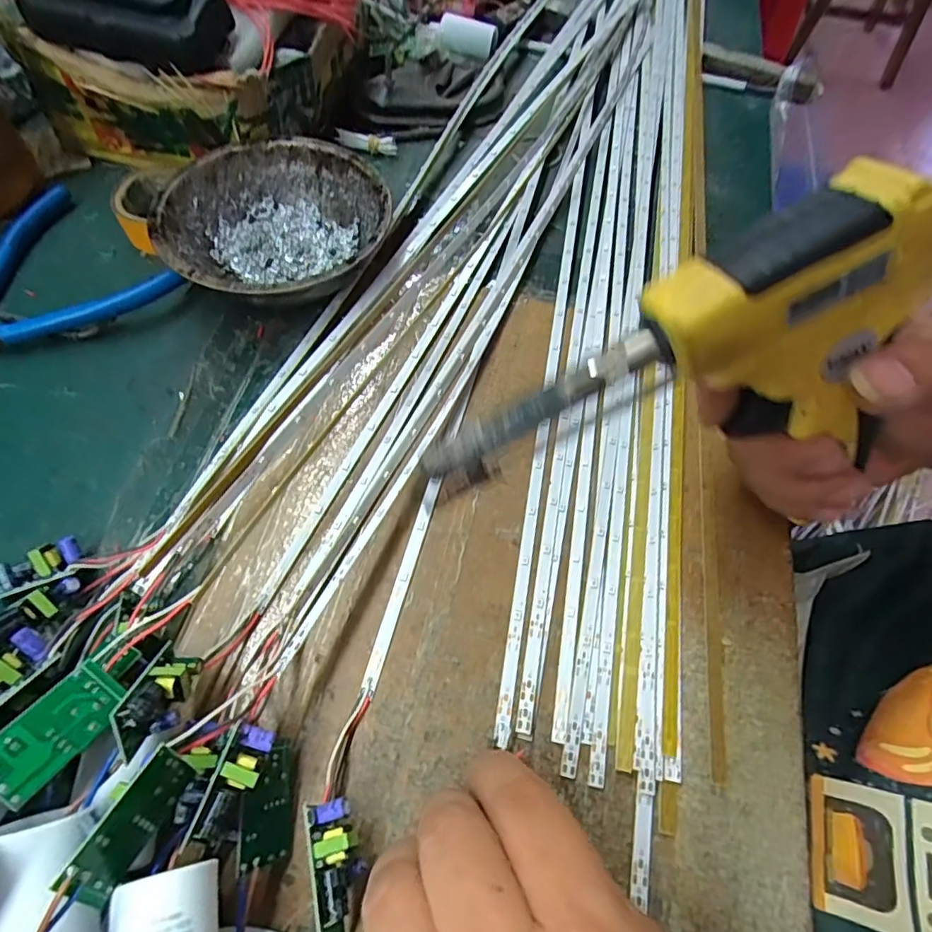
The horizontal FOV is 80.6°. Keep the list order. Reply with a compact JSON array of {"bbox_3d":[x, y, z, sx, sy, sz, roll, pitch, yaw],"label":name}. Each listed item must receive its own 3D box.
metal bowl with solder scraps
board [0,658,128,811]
[{"bbox_3d":[-0.106,-0.133,0.318,0.119,0.039,0.122,1,62,-2],"label":"metal bowl with solder scraps"},{"bbox_3d":[-0.128,0.082,0.172,0.020,0.006,0.038,40,47,1],"label":"board"}]

